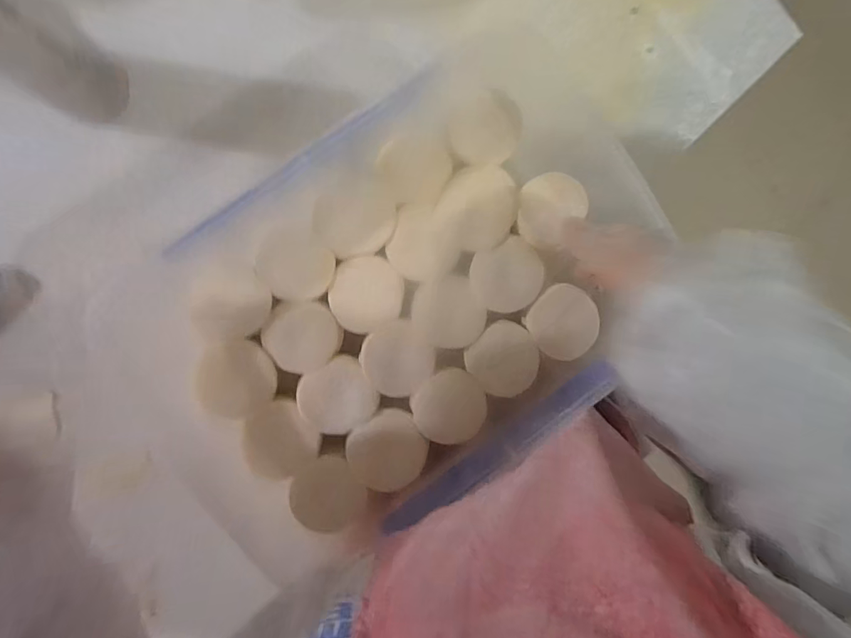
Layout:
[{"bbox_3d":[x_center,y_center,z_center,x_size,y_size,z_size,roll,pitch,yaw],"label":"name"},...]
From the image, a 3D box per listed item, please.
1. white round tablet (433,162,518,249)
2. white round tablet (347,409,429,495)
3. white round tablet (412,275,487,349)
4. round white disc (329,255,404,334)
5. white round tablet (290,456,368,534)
[{"bbox_3d":[0.048,-0.098,0.427,0.068,0.015,0.073,0,93,-5],"label":"white round tablet"},{"bbox_3d":[-0.033,0.121,0.434,0.068,0.010,0.068,-38,96,-2],"label":"white round tablet"},{"bbox_3d":[0.023,-0.005,0.441,0.063,0.004,0.065,-26,95,-4],"label":"white round tablet"},{"bbox_3d":[-0.053,-0.022,0.432,0.063,0.004,0.067,4,93,-6],"label":"round white disc"},{"bbox_3d":[-0.088,0.158,0.427,0.059,0.011,0.064,0,93,-5],"label":"white round tablet"}]

